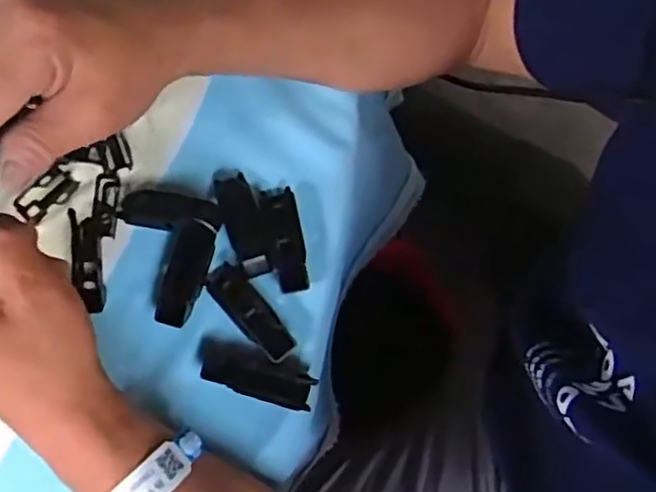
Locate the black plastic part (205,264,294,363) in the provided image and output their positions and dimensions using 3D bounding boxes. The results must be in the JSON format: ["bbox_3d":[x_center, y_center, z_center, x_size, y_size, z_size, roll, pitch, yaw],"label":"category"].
[{"bbox_3d":[-0.046,0.039,0.395,0.021,0.008,0.066,-41,80,-9],"label":"black plastic part"}]

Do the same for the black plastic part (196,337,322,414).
[{"bbox_3d":[-0.044,0.075,0.388,0.072,0.013,0.027,17,77,4],"label":"black plastic part"}]

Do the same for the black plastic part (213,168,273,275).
[{"bbox_3d":[-0.053,-0.017,0.409,0.022,0.010,0.072,-20,77,-5],"label":"black plastic part"}]

